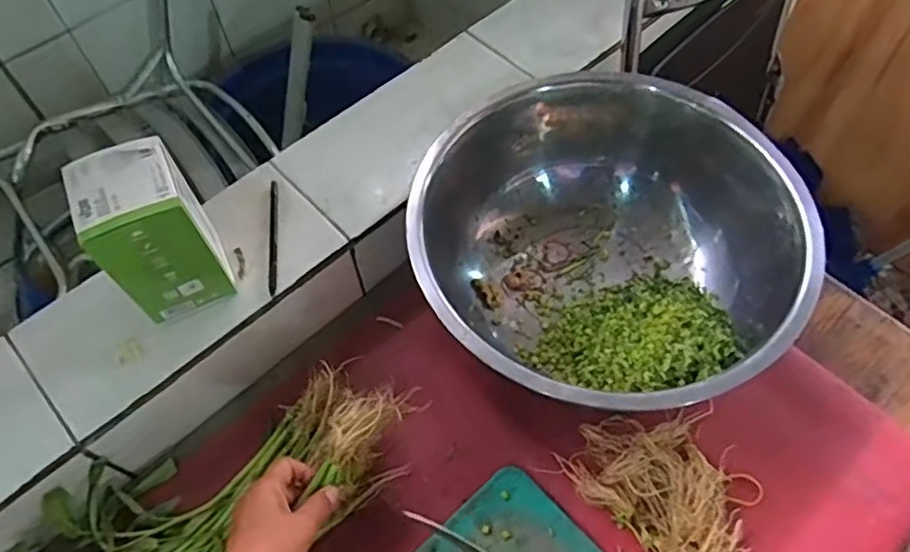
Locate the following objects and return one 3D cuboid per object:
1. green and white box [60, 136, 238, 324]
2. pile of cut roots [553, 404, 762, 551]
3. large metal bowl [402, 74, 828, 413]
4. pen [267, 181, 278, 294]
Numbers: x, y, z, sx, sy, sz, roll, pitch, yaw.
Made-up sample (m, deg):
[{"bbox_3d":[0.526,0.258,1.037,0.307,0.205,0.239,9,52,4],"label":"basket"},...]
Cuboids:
[{"bbox_3d":[-0.260,-0.036,0.566,0.082,0.139,0.083,-24,63,-12],"label":"green and white box"},{"bbox_3d":[0.210,0.206,0.604,0.147,0.021,0.188,-28,63,-14],"label":"pile of cut roots"},{"bbox_3d":[0.159,-0.010,0.660,0.367,0.144,0.317,-29,64,-15],"label":"large metal bowl"},{"bbox_3d":[-0.185,-0.042,0.655,0.008,0.009,0.136,-6,60,-2],"label":"pen"}]

